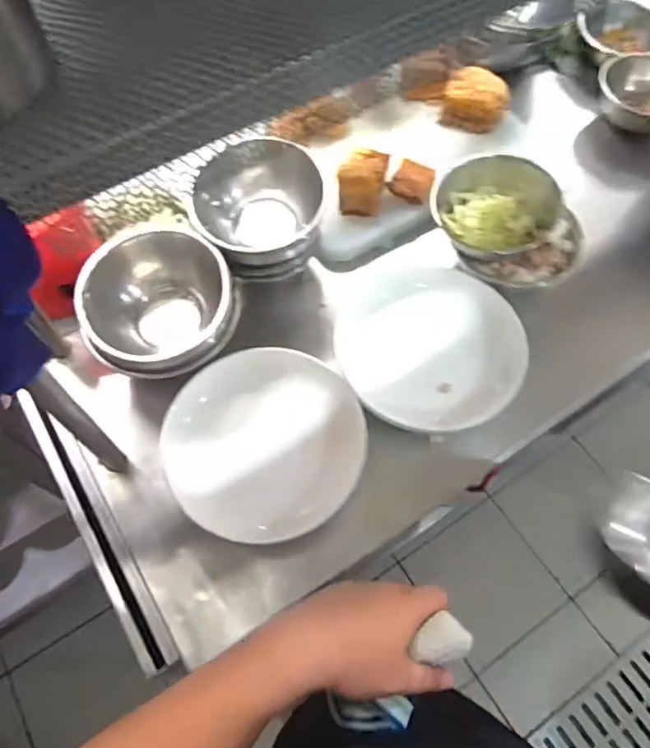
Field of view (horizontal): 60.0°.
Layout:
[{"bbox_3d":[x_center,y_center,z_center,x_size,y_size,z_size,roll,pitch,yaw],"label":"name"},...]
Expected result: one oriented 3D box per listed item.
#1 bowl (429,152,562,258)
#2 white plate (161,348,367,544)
[{"bbox_3d":[0.210,-0.210,0.699,0.149,0.067,0.109,38,69,18],"label":"bowl"},{"bbox_3d":[-0.069,0.081,0.653,0.221,0.051,0.215,0,63,1],"label":"white plate"}]

